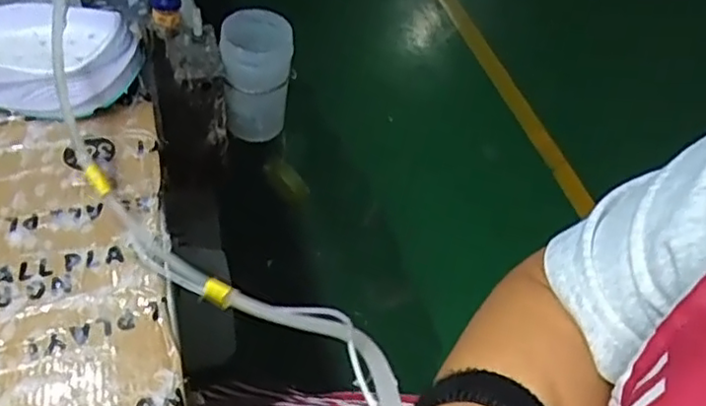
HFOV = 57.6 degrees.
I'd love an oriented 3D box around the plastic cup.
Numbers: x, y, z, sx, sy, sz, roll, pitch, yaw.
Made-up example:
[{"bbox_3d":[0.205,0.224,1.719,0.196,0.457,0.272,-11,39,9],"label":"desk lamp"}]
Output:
[{"bbox_3d":[-0.102,-0.134,0.691,0.071,0.131,0.072,-1,51,-8],"label":"plastic cup"}]

